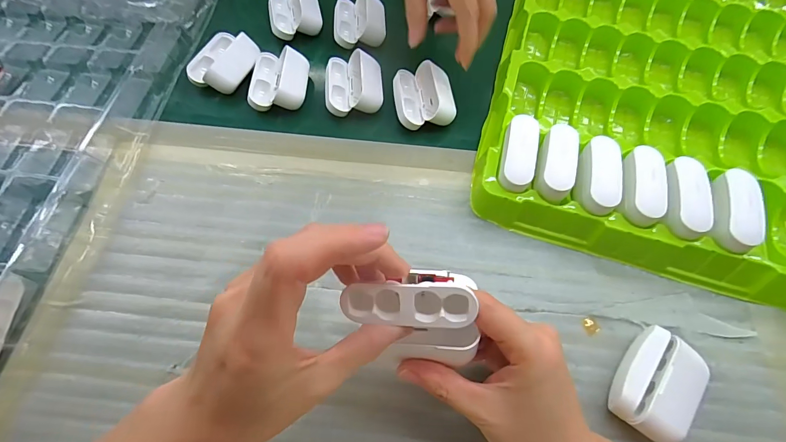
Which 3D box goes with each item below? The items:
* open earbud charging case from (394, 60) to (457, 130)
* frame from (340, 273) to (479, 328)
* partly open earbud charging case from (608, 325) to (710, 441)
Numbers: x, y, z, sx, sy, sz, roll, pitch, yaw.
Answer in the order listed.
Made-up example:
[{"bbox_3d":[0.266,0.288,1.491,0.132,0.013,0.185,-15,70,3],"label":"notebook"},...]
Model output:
[{"bbox_3d":[0.029,-0.119,0.345,0.053,0.028,0.066,-3,65,-2],"label":"open earbud charging case"},{"bbox_3d":[0.007,0.037,0.177,0.060,0.019,0.026,0,64,3],"label":"frame"},{"bbox_3d":[0.168,0.104,0.235,0.045,0.023,0.063,38,70,16],"label":"partly open earbud charging case"}]

